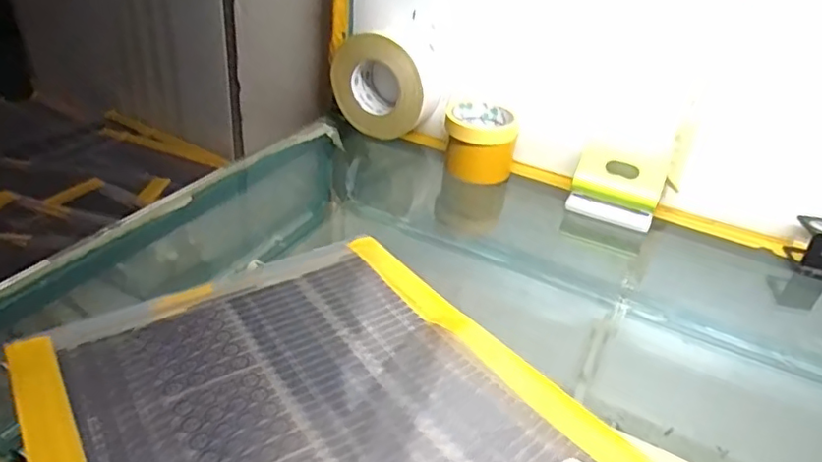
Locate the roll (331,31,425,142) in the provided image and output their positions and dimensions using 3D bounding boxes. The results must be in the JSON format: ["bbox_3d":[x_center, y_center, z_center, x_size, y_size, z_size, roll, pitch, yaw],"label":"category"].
[{"bbox_3d":[-0.040,-0.199,0.813,0.139,0.124,0.051,18,35,18],"label":"roll"}]

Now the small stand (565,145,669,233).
[{"bbox_3d":[0.242,-0.051,0.699,0.095,0.071,0.044,18,34,18],"label":"small stand"}]

